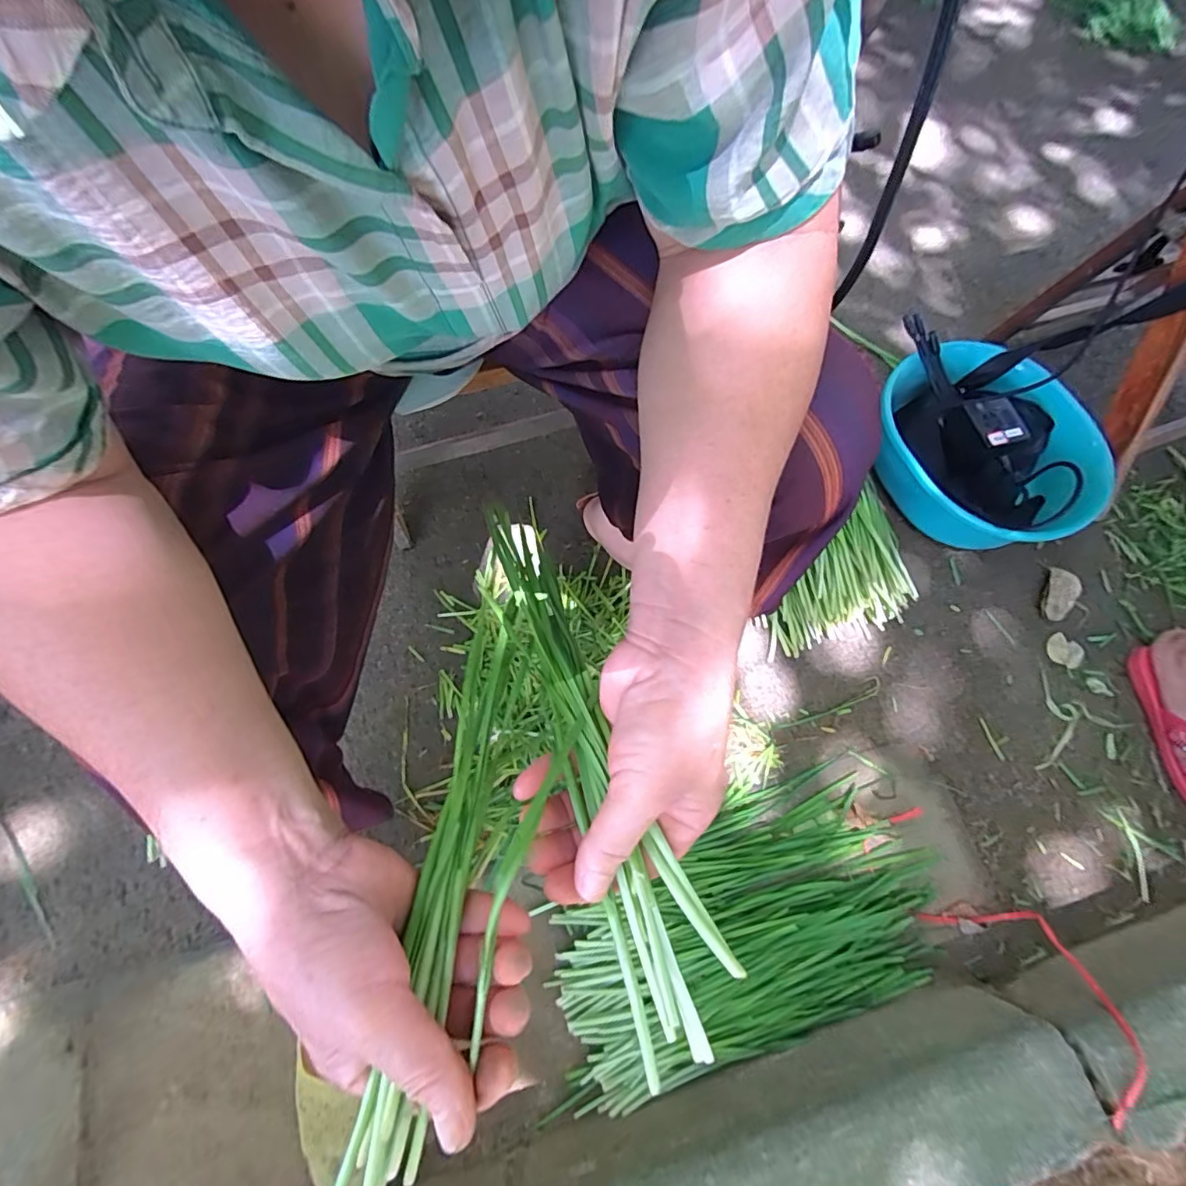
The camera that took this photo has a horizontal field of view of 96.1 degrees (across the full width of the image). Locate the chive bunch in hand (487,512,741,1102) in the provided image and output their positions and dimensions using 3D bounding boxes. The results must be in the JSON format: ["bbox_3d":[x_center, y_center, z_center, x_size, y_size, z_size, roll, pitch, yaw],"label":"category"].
[{"bbox_3d":[-0.007,0.064,0.303,0.046,0.036,0.322,-17,57,-9],"label":"chive bunch in hand"}]

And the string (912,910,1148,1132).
[{"bbox_3d":[0.443,0.386,0.528,0.106,0.193,0.049,-12,111,-7],"label":"string"}]

